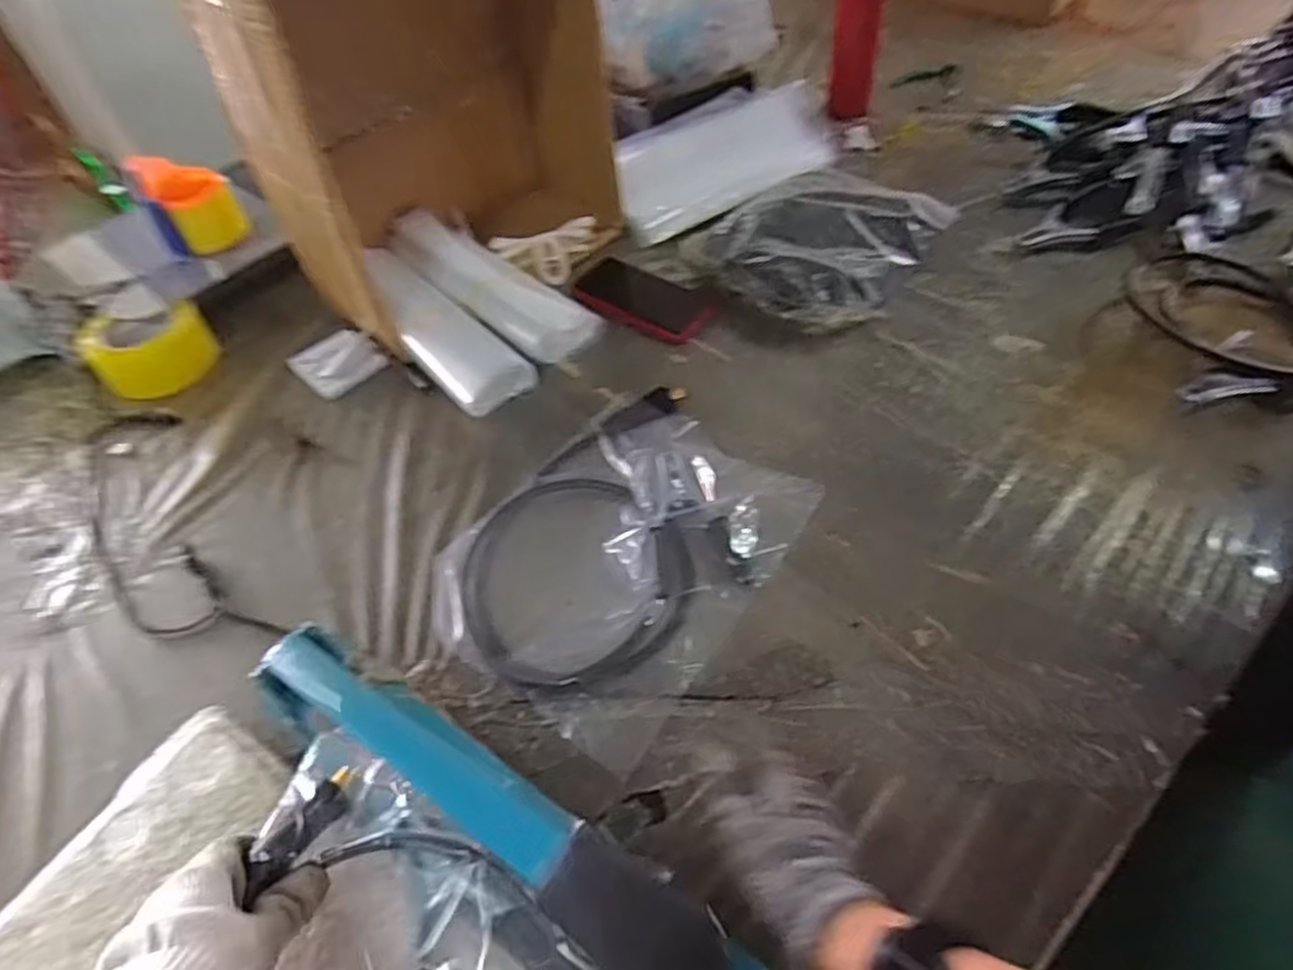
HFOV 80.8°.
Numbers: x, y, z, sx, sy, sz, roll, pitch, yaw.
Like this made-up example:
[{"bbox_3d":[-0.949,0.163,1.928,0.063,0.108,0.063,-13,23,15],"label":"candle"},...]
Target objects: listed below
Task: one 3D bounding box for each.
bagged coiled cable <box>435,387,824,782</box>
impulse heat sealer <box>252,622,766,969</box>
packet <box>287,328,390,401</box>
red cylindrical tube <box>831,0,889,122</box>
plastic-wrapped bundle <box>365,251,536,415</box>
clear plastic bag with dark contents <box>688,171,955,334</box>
[{"bbox_3d":[-0.023,0.051,0.667,0.243,0.027,0.306,27,58,26],"label":"bagged coiled cable"},{"bbox_3d":[-0.106,0.179,0.425,0.357,0.134,0.063,29,59,24],"label":"impulse heat sealer"},{"bbox_3d":[-0.349,-0.143,0.851,0.080,0.025,0.095,-38,56,-23],"label":"packet"},{"bbox_3d":[0.302,-0.648,1.082,0.068,0.235,0.060,7,51,12],"label":"red cylindrical tube"},{"bbox_3d":[-0.236,-0.183,0.839,0.090,0.030,0.263,-36,69,-22],"label":"plastic-wrapped bundle"},{"bbox_3d":[0.199,-0.288,0.892,0.219,0.065,0.257,33,60,29],"label":"clear plastic bag with dark contents"}]

